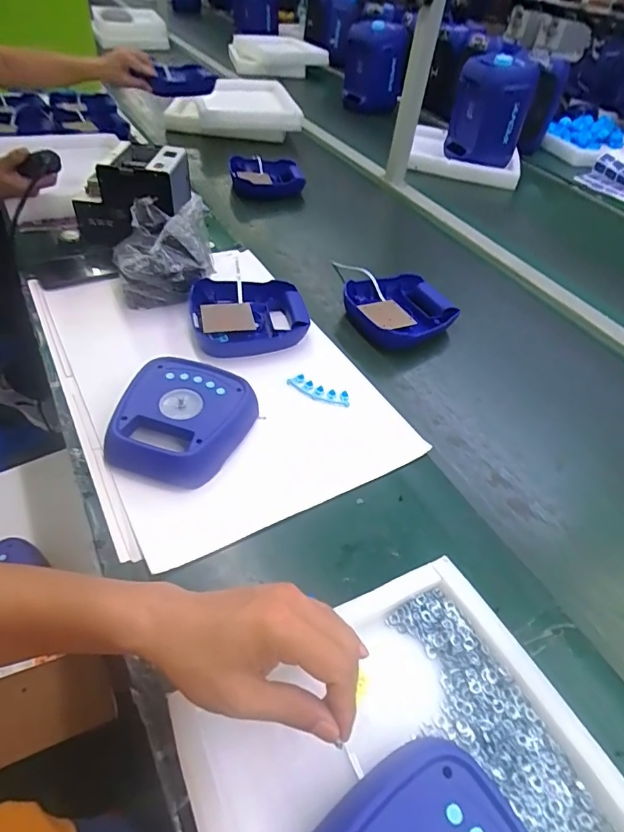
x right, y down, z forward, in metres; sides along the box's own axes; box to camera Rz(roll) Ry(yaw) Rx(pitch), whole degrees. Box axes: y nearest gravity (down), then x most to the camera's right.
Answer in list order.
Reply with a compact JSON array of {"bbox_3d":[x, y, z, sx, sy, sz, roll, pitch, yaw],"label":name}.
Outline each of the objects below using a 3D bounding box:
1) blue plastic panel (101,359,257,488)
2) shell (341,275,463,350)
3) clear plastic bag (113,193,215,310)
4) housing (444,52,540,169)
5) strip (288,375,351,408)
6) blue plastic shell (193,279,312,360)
[{"bbox_3d":[-0.156,0.002,0.587,0.155,0.041,0.163,10,46,3],"label":"blue plastic panel"},{"bbox_3d":[0.150,-0.184,0.837,0.186,0.070,0.128,-4,47,-11],"label":"shell"},{"bbox_3d":[-0.242,-0.265,0.777,0.147,0.119,0.139,-12,49,-18],"label":"clear plastic bag"},{"bbox_3d":[0.480,-0.826,1.286,0.199,0.222,0.112,19,47,11],"label":"housing"},{"bbox_3d":[0.009,-0.034,0.678,0.091,0.007,0.029,21,69,12],"label":"strip"},{"bbox_3d":[-0.097,-0.152,0.762,0.183,0.060,0.152,-6,48,-13],"label":"blue plastic shell"}]

